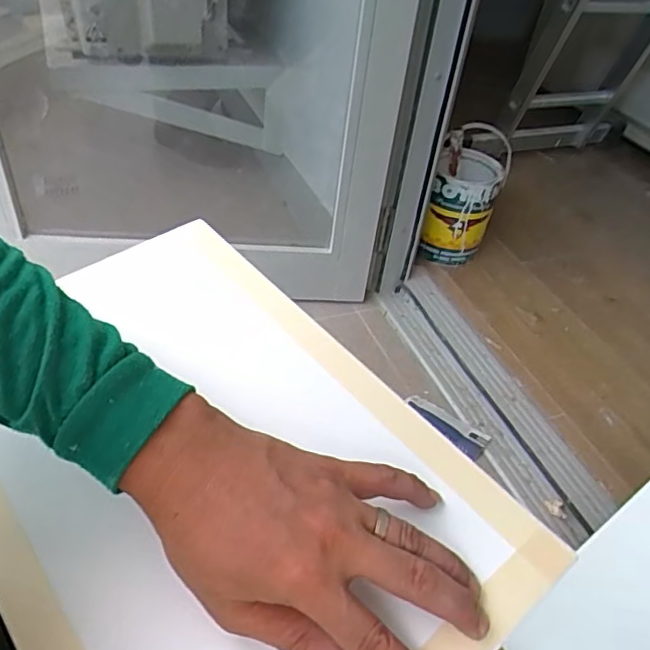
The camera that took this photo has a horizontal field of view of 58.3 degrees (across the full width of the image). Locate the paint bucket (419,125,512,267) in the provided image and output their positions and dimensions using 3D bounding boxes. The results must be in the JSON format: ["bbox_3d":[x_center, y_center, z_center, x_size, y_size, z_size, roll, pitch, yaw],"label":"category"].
[{"bbox_3d":[0.288,-0.273,1.199,0.128,0.273,0.152,14,42,8],"label":"paint bucket"}]

